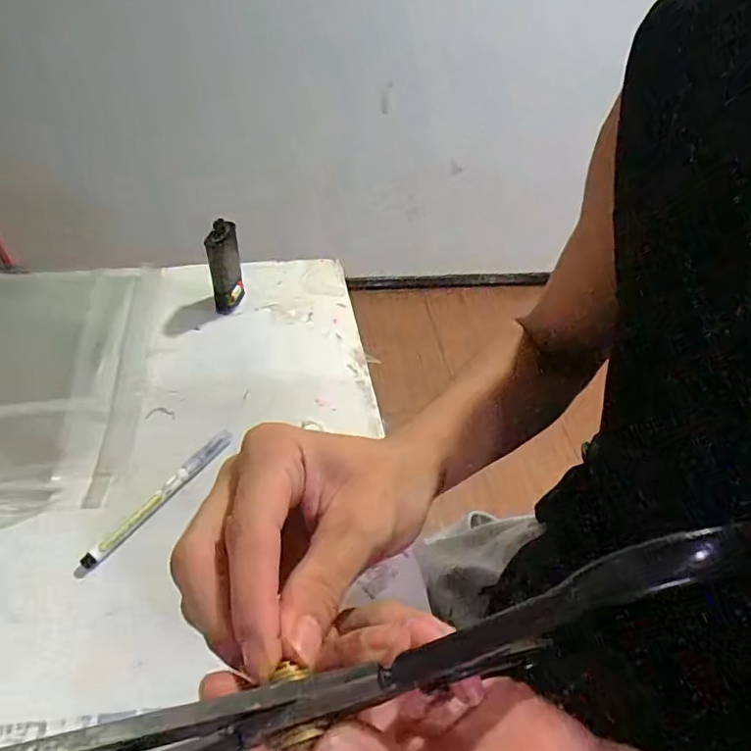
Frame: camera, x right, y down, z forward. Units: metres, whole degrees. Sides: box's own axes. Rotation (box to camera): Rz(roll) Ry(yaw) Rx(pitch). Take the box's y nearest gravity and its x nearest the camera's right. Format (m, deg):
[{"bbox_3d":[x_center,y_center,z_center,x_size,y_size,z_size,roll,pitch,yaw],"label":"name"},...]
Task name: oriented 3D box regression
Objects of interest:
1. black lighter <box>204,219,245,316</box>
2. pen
[{"bbox_3d":[-0.149,-0.106,0.551,0.031,0.097,0.015,-12,49,-16],"label":"black lighter"},{"bbox_3d":[-0.163,0.092,0.420,0.016,0.011,0.146,28,51,20],"label":"pen"}]

